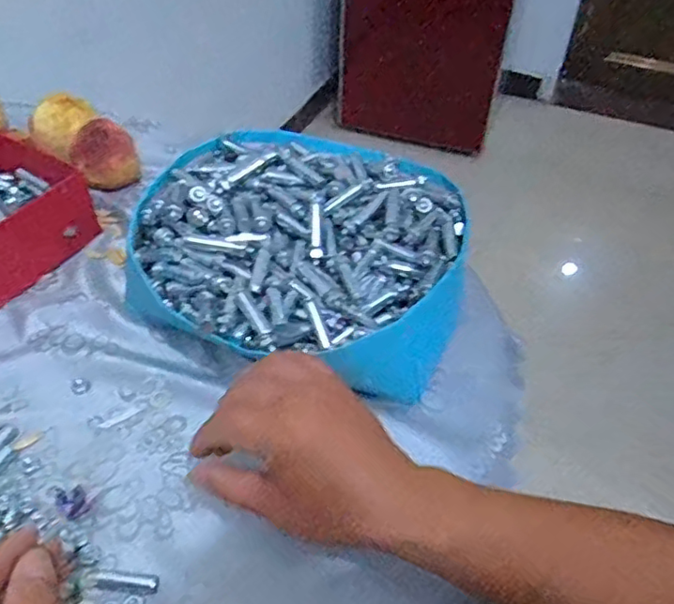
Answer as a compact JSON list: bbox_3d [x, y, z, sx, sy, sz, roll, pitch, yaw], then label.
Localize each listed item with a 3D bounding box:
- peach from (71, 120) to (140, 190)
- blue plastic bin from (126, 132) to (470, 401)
[{"bbox_3d":[-0.251,-0.161,0.668,0.063,0.057,0.057,-11,47,-15],"label":"peach"},{"bbox_3d":[-0.032,-0.045,0.556,0.269,0.103,0.269,4,55,-5],"label":"blue plastic bin"}]

